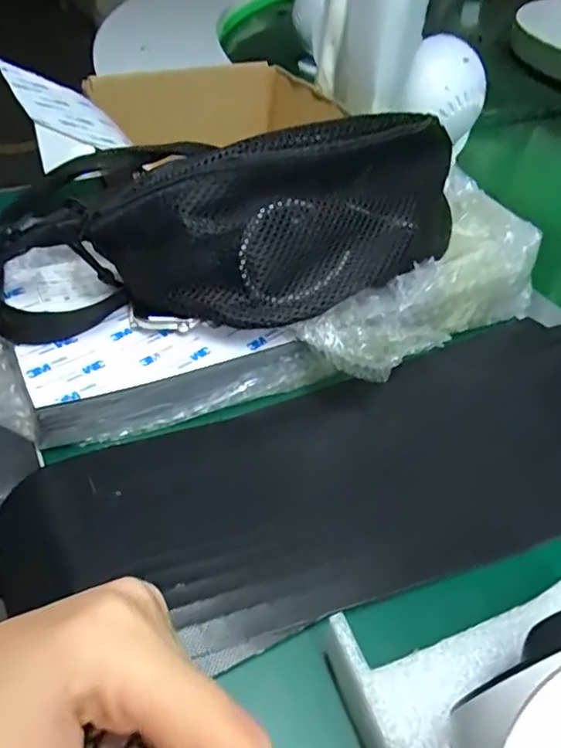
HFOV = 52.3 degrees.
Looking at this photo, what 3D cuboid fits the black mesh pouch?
[{"bbox_3d":[0.025,-0.091,0.347,0.250,0.099,0.093,-20,48,-24],"label":"black mesh pouch"}]

